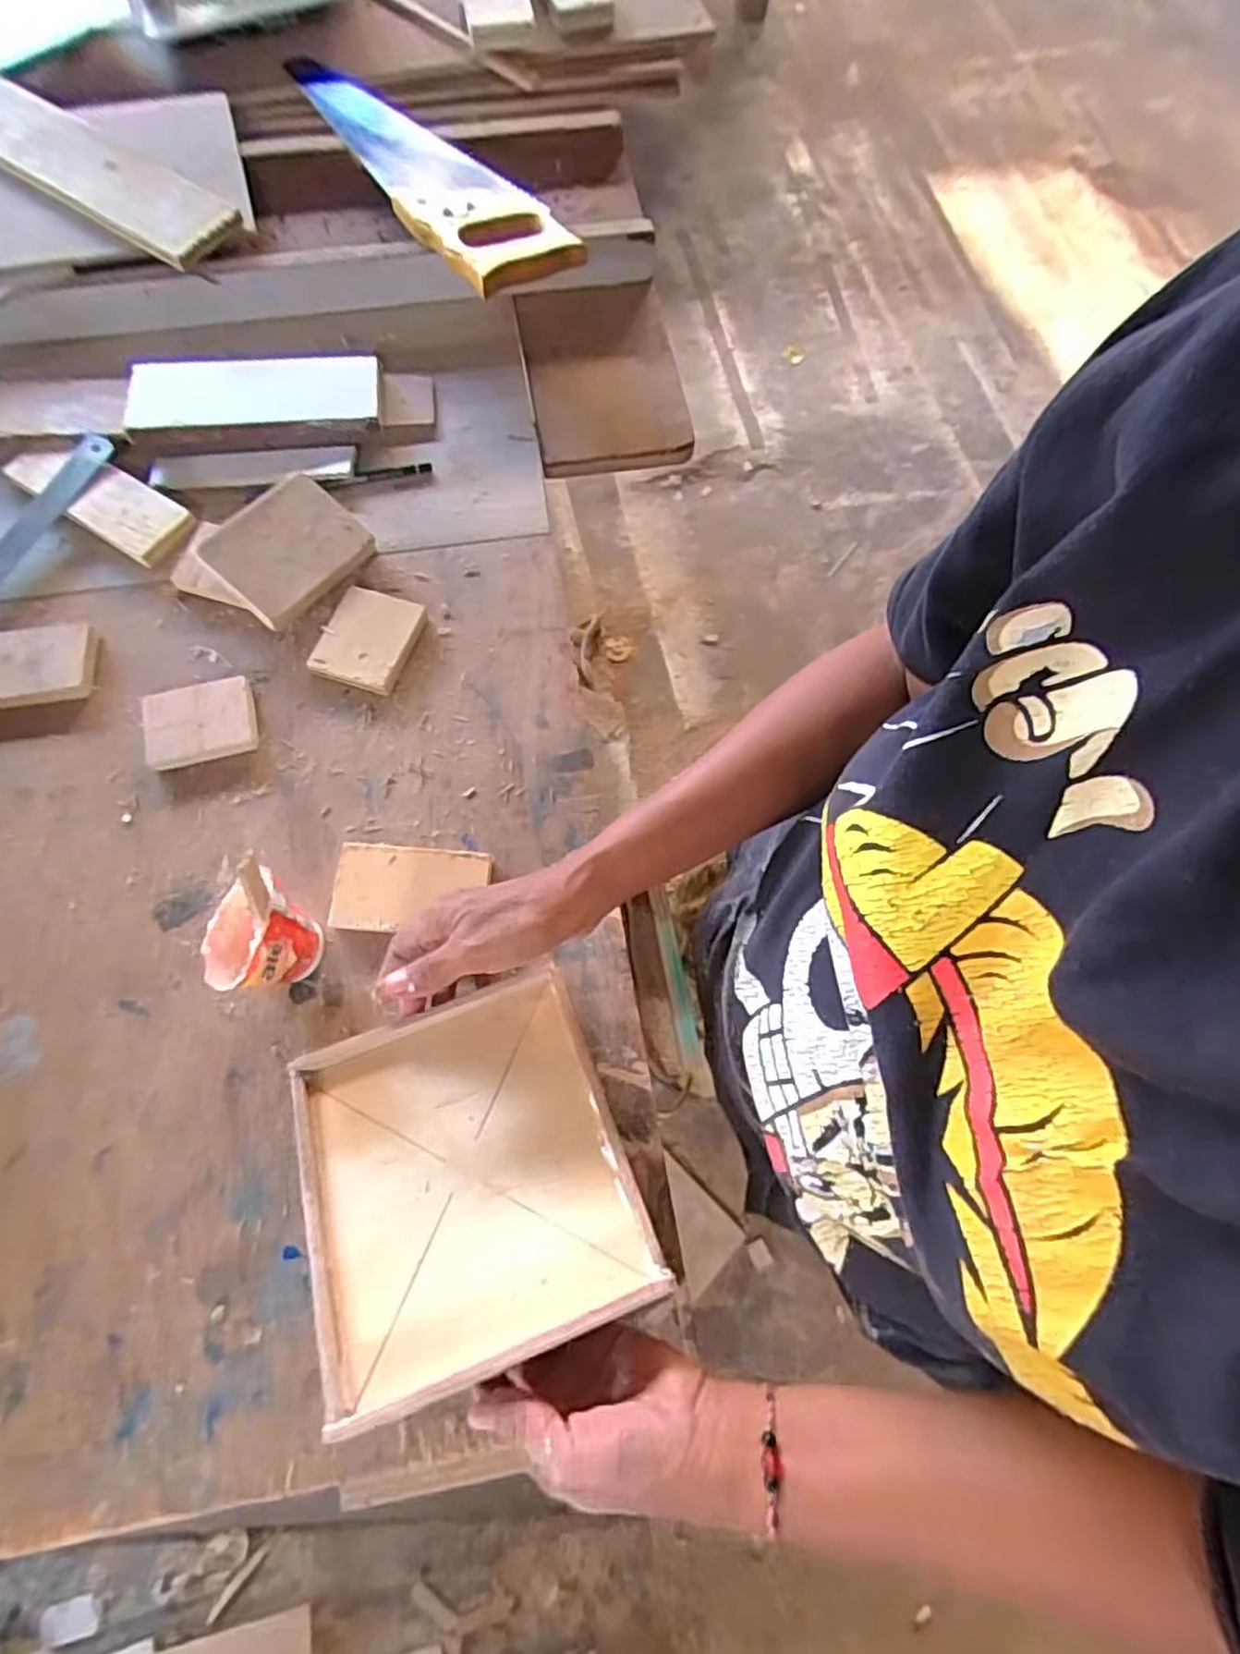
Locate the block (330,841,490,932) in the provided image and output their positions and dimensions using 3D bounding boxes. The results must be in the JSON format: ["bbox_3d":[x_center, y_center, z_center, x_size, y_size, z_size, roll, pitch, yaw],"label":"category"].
[{"bbox_3d":[-0.134,0.040,0.473,0.095,0.016,0.056,5,71,-1],"label":"block"}]

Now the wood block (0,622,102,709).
[{"bbox_3d":[-0.430,-0.114,0.527,0.097,0.016,0.063,-10,72,-6],"label":"wood block"}]

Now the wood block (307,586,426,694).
[{"bbox_3d":[-0.184,-0.139,0.541,0.062,0.012,0.077,19,72,3],"label":"wood block"}]

